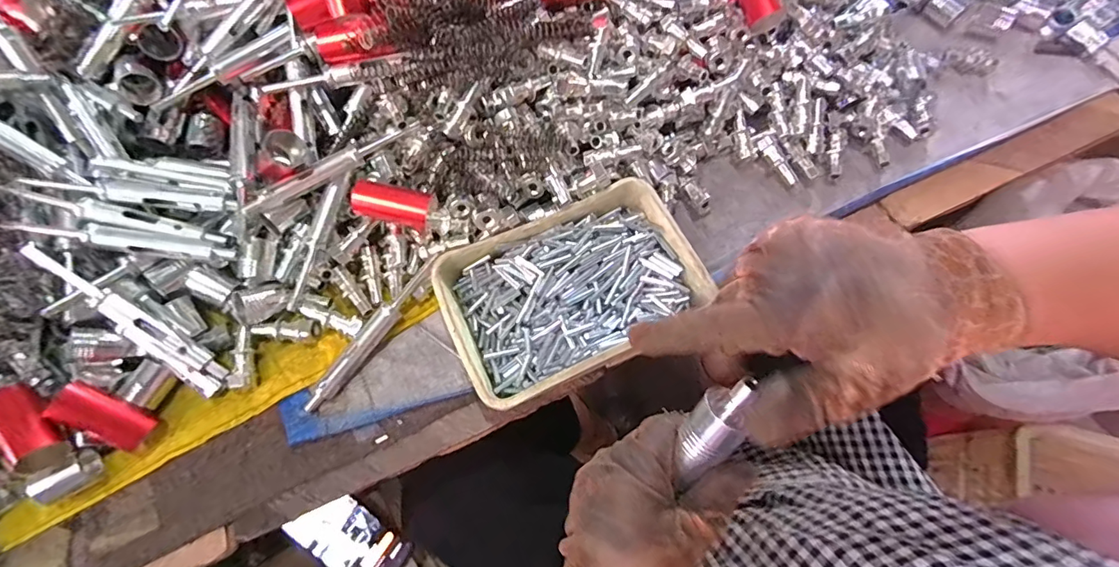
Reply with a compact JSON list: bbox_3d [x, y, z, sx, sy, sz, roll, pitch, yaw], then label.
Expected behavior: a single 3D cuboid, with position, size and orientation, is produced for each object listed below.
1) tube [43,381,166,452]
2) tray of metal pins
[{"bbox_3d":[-0.338,0.102,0.368,0.028,0.023,0.070,-53,124,-15],"label":"tube"},{"bbox_3d":[0.011,0.007,0.403,0.203,0.043,0.137,-23,70,-8],"label":"tray of metal pins"}]

